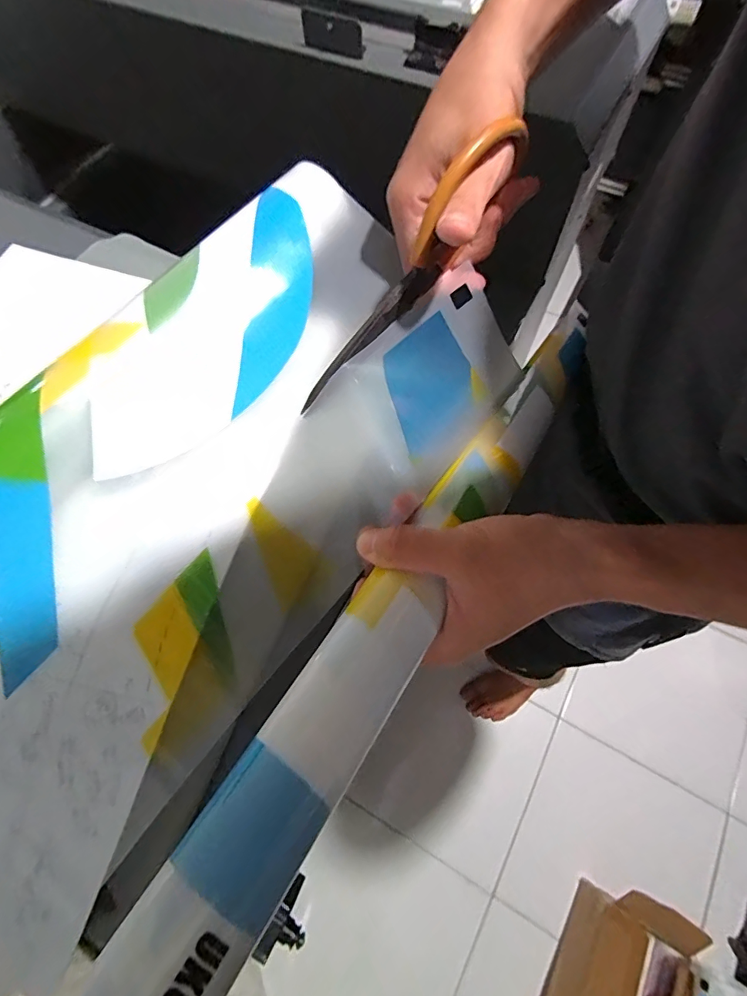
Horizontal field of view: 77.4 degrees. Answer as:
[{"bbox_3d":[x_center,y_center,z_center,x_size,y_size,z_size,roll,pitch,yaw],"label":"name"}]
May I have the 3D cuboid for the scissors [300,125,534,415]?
[{"bbox_3d":[0.023,-0.136,0.285,0.013,0.059,0.197,42,102,17],"label":"scissors"}]

